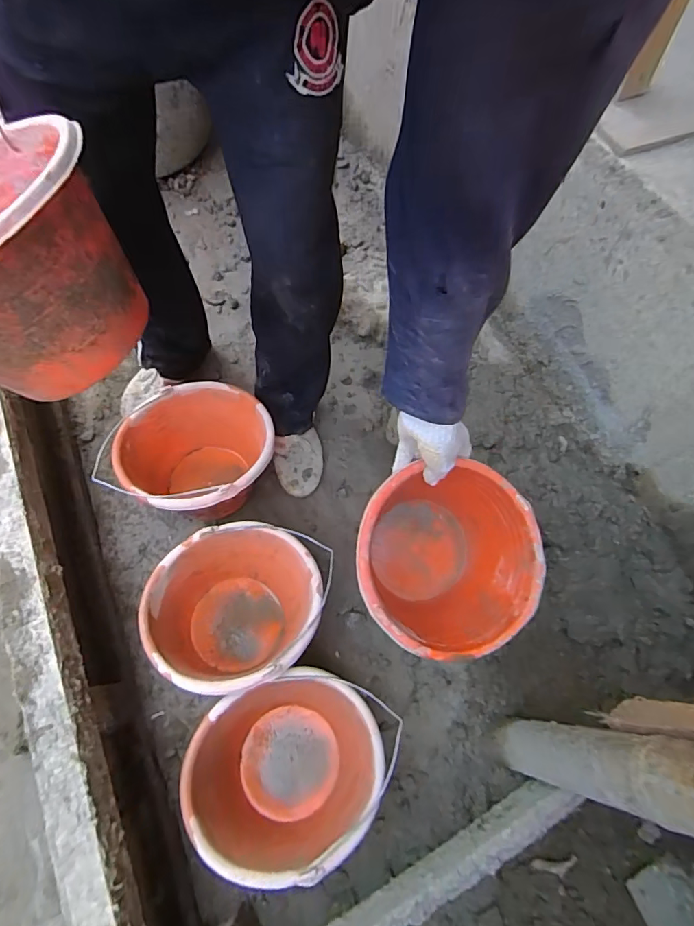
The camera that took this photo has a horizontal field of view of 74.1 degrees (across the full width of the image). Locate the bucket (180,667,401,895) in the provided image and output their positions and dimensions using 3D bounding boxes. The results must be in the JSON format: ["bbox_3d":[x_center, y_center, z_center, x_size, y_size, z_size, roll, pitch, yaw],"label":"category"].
[{"bbox_3d":[-0.080,0.422,0.661,0.262,0.190,0.220,-22,69,-13],"label":"bucket"}]

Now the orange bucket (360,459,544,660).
[{"bbox_3d":[0.128,0.140,0.644,0.234,0.191,0.235,1,70,-3],"label":"orange bucket"}]

